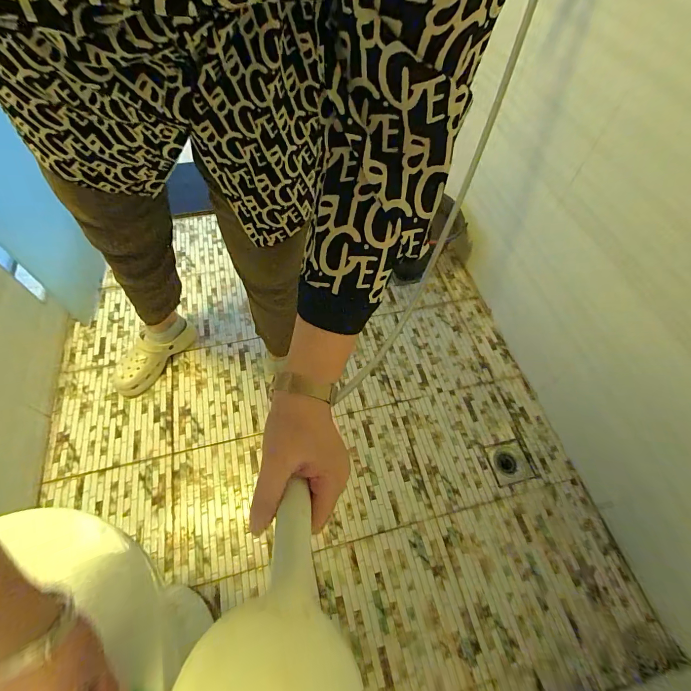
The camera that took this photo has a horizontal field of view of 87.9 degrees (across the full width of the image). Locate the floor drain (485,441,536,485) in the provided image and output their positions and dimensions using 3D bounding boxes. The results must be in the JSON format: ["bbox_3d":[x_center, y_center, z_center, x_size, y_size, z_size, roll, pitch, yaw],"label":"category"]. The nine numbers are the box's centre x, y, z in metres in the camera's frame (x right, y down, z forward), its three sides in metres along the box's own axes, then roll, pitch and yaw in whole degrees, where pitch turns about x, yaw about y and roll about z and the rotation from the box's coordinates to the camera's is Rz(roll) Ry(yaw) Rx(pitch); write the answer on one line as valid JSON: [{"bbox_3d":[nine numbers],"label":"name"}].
[{"bbox_3d":[0.425,0.303,0.932,0.100,0.012,0.096,-12,54,-6],"label":"floor drain"}]

